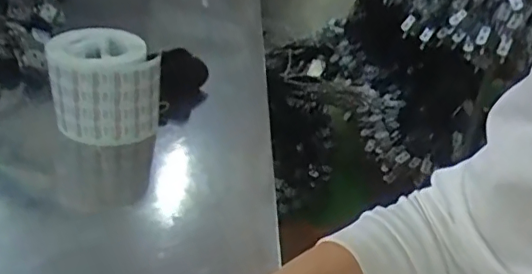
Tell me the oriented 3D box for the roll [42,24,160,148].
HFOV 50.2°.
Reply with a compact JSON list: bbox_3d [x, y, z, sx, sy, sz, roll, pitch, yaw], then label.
[{"bbox_3d":[-0.197,-0.065,0.706,0.130,0.126,0.123,2,27,-11],"label":"roll"}]

